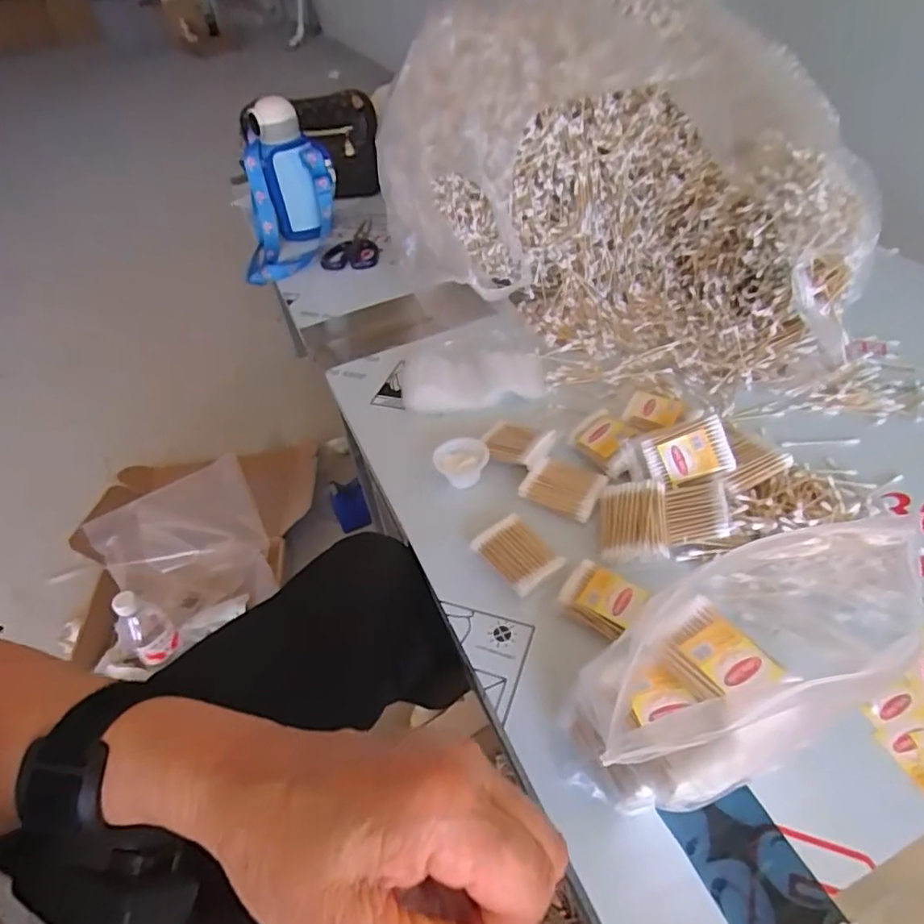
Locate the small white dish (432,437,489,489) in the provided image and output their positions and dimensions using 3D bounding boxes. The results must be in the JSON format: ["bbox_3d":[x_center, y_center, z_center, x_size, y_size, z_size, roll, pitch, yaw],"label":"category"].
[{"bbox_3d":[0.000,0.001,0.603,0.053,0.025,0.050,-4,44,4],"label":"small white dish"}]

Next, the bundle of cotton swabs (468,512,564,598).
[{"bbox_3d":[0.049,0.080,0.522,0.050,0.013,0.072,-31,49,-22],"label":"bundle of cotton swabs"}]

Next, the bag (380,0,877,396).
[{"bbox_3d":[0.200,-0.366,0.741,0.597,0.323,0.443,27,54,30],"label":"bag"}]

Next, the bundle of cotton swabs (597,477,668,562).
[{"bbox_3d":[0.149,0.052,0.524,0.056,0.015,0.072,-12,53,22],"label":"bundle of cotton swabs"}]

